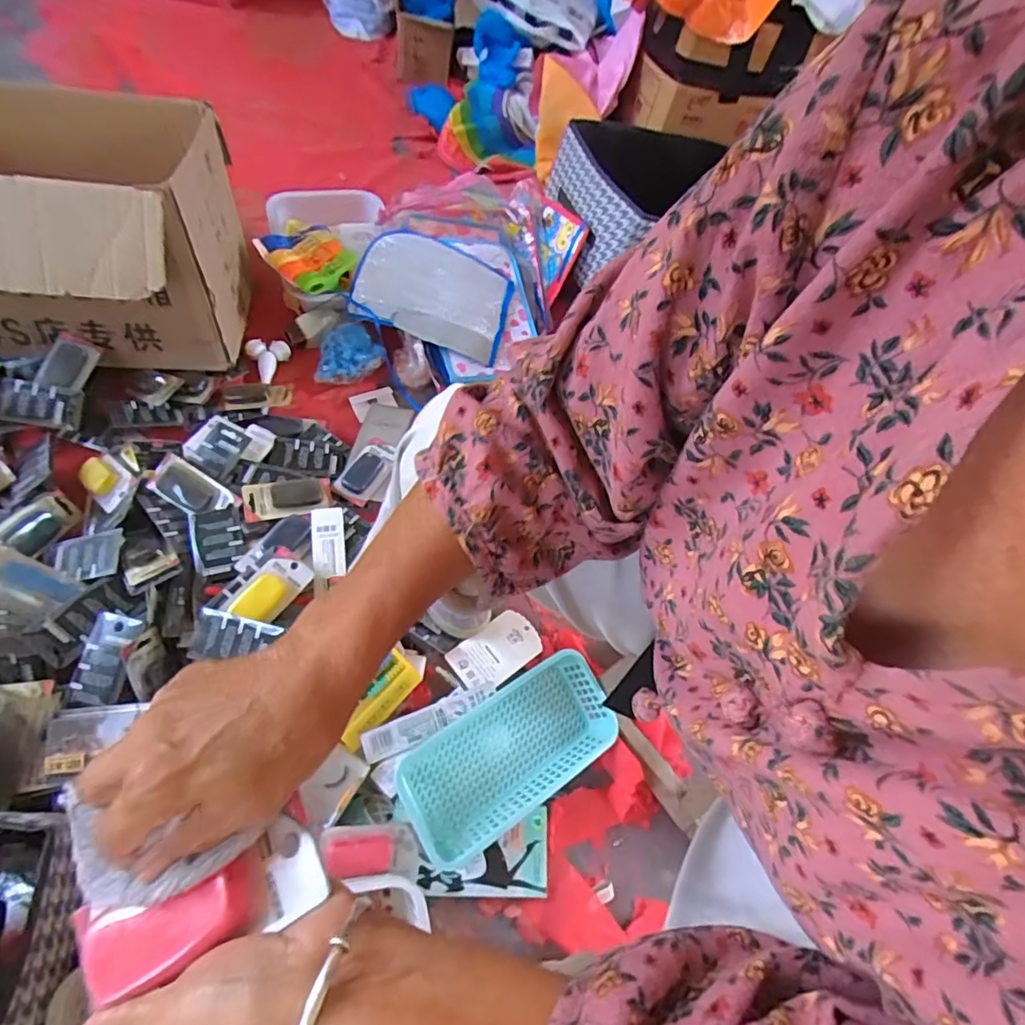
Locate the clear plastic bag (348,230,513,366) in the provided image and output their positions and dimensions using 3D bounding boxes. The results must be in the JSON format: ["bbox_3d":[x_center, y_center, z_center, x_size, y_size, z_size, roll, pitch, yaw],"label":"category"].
[{"bbox_3d":[-0.134,-0.383,0.960,0.257,0.024,0.204,19,67,-13],"label":"clear plastic bag"}]

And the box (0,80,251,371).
[{"bbox_3d":[-0.593,-0.358,0.739,0.372,0.282,0.304,-4,56,-7],"label":"box"}]

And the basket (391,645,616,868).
[{"bbox_3d":[-0.001,0.286,0.667,0.266,0.069,0.132,-29,63,-22],"label":"basket"}]

